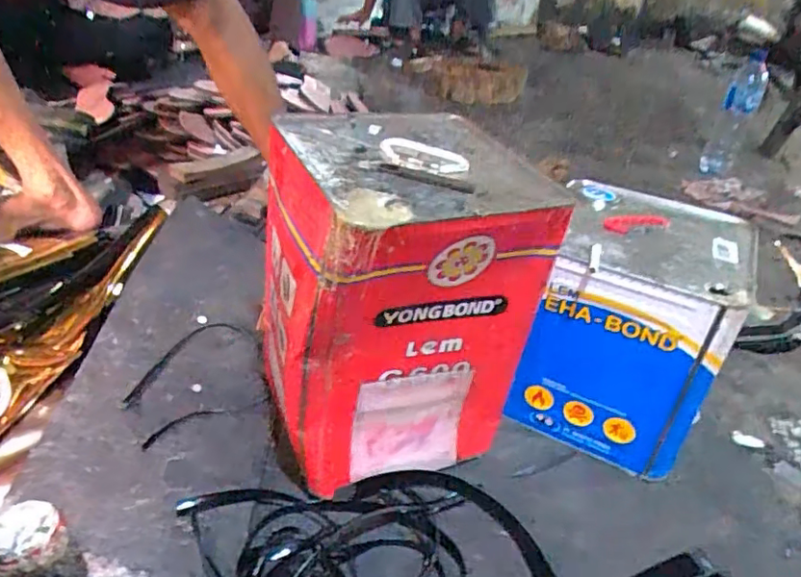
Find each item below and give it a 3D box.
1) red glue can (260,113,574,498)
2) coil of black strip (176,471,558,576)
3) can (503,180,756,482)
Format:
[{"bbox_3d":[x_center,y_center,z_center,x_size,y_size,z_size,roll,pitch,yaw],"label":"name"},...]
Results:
[{"bbox_3d":[-0.010,0.014,0.644,0.266,0.351,0.250,-8,37,-18],"label":"red glue can"},{"bbox_3d":[-0.012,0.274,0.566,0.413,0.029,0.206,5,35,0],"label":"coil of black strip"},{"bbox_3d":[0.289,0.049,0.734,0.206,0.276,0.247,21,38,21],"label":"can"}]

